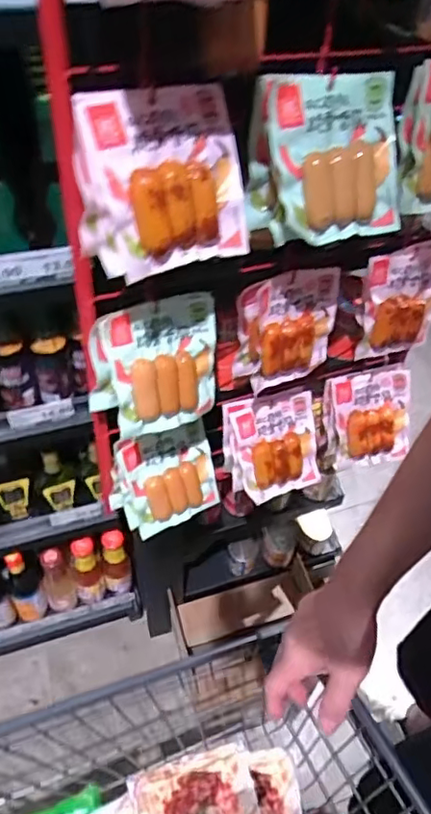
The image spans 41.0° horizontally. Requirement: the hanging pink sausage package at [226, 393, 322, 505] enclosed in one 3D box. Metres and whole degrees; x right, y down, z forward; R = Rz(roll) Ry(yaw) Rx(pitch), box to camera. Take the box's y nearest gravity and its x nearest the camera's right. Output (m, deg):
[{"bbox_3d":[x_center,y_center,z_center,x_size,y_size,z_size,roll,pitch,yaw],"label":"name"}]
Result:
[{"bbox_3d":[0.095,0.059,0.845,0.126,0.149,0.022,-18,17,-19],"label":"hanging pink sausage package"}]

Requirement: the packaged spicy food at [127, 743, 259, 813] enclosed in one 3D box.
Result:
[{"bbox_3d":[-0.028,0.499,0.726,0.153,0.031,0.105,-9,48,-12],"label":"packaged spicy food"}]

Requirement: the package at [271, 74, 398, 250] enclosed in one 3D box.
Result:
[{"bbox_3d":[0.111,-0.233,0.546,0.128,0.142,0.034,-14,17,-19],"label":"package"}]

